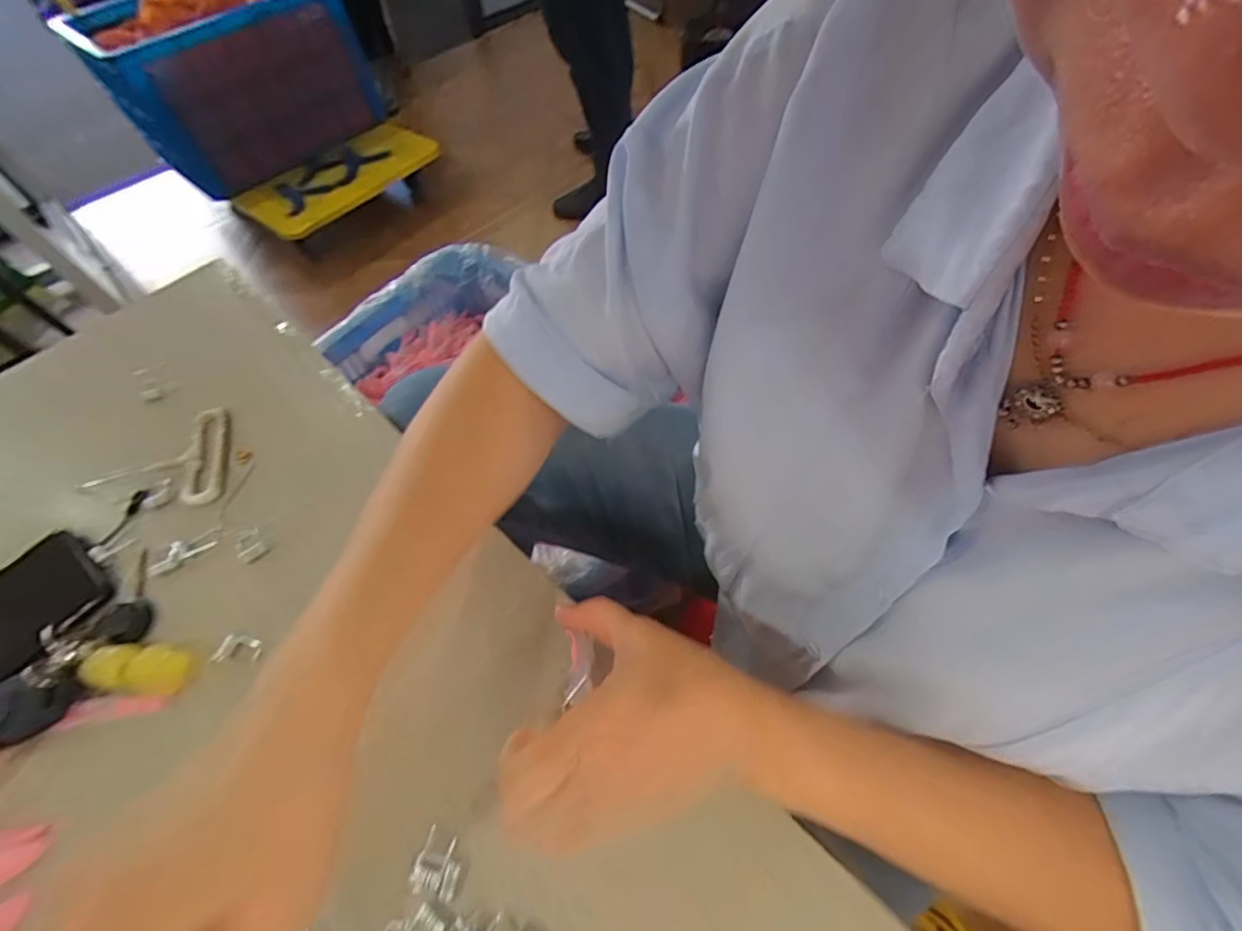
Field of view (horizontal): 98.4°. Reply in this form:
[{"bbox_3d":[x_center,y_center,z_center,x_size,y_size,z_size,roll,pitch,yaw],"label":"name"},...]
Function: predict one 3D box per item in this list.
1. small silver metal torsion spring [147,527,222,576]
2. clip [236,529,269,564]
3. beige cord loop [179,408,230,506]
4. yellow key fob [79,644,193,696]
[{"bbox_3d":[-0.282,0.054,0.346,0.044,0.005,0.016,-26,59,-14],"label":"small silver metal torsion spring"},{"bbox_3d":[-0.236,0.051,0.341,0.015,0.007,0.023,-34,61,-17],"label":"clip"},{"bbox_3d":[-0.296,-0.008,0.385,0.027,0.009,0.081,-17,58,-7],"label":"beige cord loop"},{"bbox_3d":[-0.271,0.113,0.300,0.056,0.013,0.024,3,58,6],"label":"yellow key fob"}]

